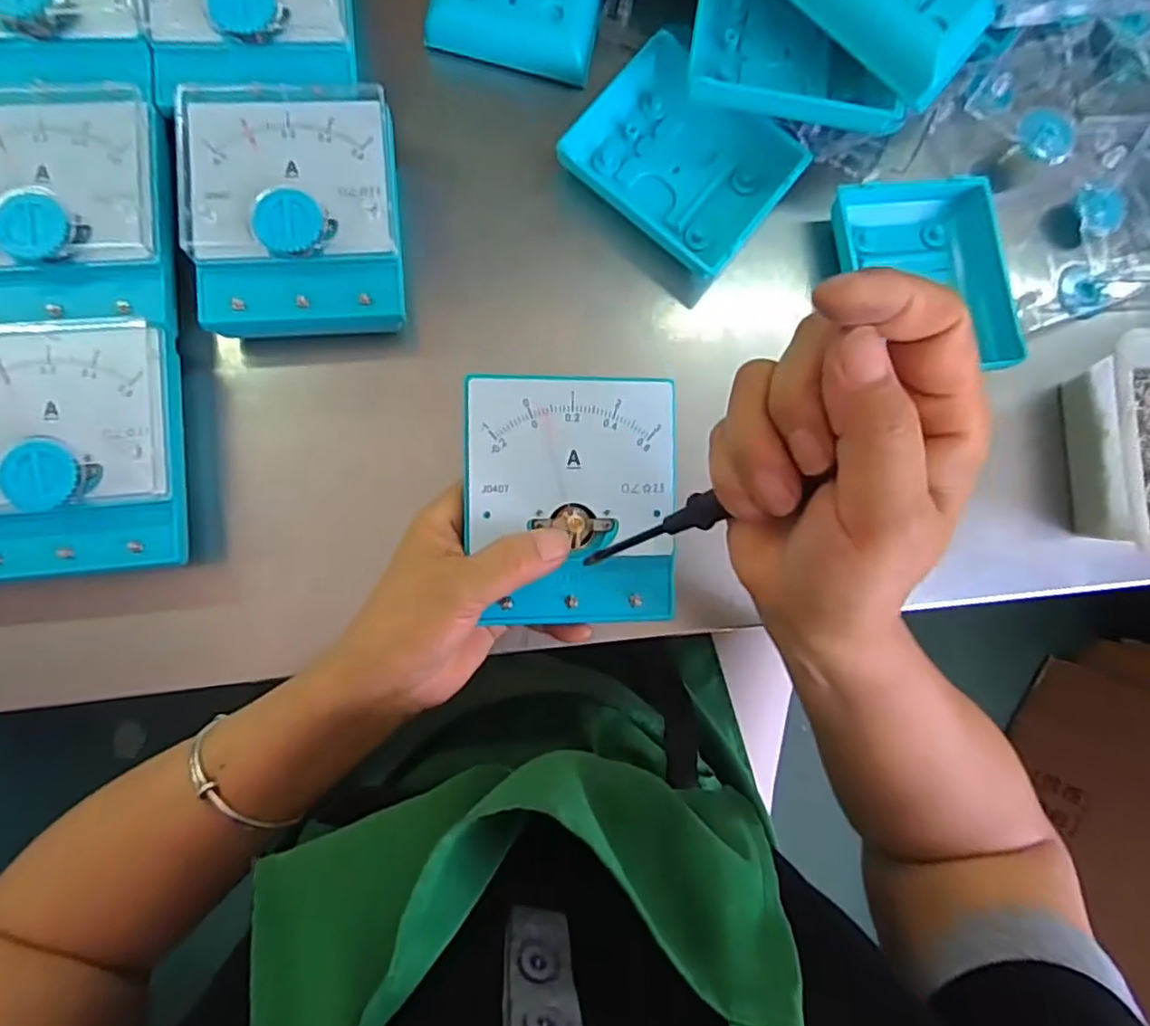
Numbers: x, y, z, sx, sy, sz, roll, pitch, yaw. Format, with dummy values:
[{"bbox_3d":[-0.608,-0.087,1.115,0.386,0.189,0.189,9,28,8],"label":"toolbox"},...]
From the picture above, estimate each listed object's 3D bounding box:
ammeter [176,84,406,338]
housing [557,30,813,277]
[{"bbox_3d":[-0.140,-0.152,0.326,0.100,0.042,0.122,-5,87,-6],"label":"ammeter"},{"bbox_3d":[0.063,-0.202,0.362,0.113,0.020,0.095,39,83,-2],"label":"housing"}]

